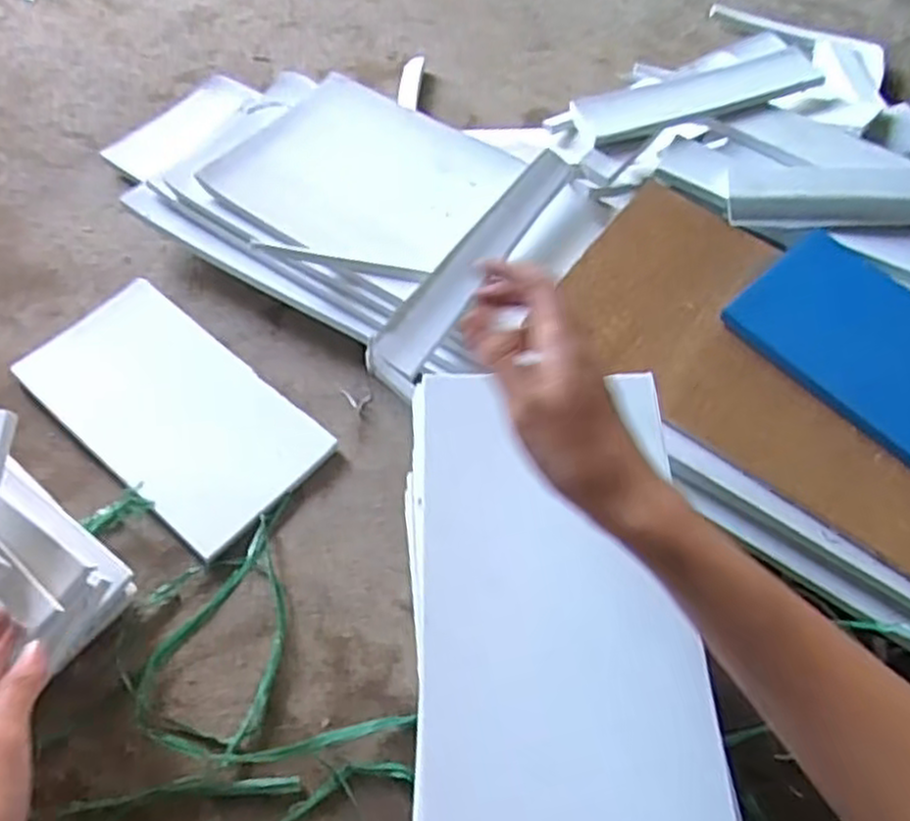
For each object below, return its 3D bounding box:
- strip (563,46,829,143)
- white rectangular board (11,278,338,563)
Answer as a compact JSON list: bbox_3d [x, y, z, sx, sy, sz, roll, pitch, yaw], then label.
[{"bbox_3d":[0.272,-0.346,0.815,0.296,0.019,0.067,-18,62,-13],"label":"strip"},{"bbox_3d":[-0.264,-0.003,0.696,0.289,0.022,0.150,38,64,18],"label":"white rectangular board"}]

